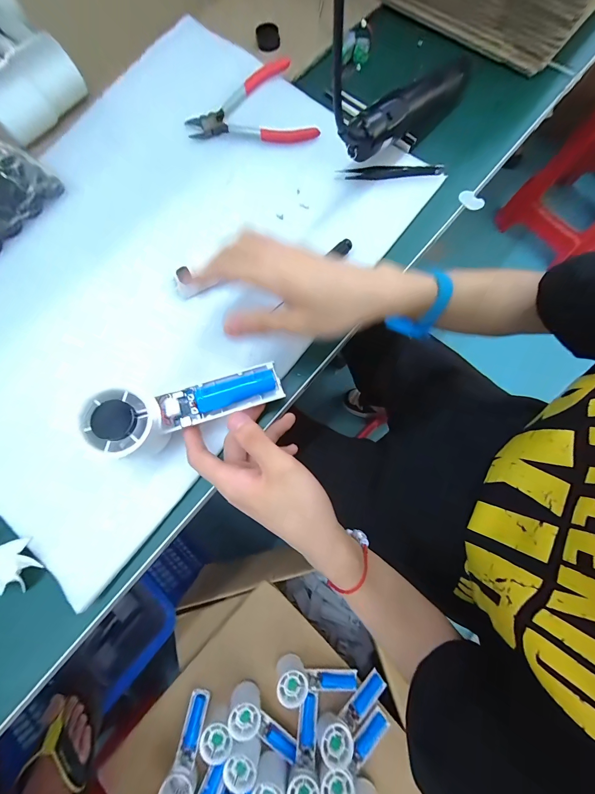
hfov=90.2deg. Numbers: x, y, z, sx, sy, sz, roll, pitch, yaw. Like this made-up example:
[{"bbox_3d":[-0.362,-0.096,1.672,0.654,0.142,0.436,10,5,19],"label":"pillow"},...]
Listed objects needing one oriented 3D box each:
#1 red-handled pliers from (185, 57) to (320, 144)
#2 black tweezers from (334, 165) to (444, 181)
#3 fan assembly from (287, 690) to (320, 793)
[{"bbox_3d":[-0.052,-0.358,0.362,0.154,0.022,0.112,2,75,3],"label":"red-handled pliers"},{"bbox_3d":[0.103,-0.253,0.331,0.116,0.011,0.012,0,75,2],"label":"black tweezers"},{"bbox_3d":[0.018,0.653,0.545,0.054,0.053,0.160,9,54,1],"label":"fan assembly"}]

